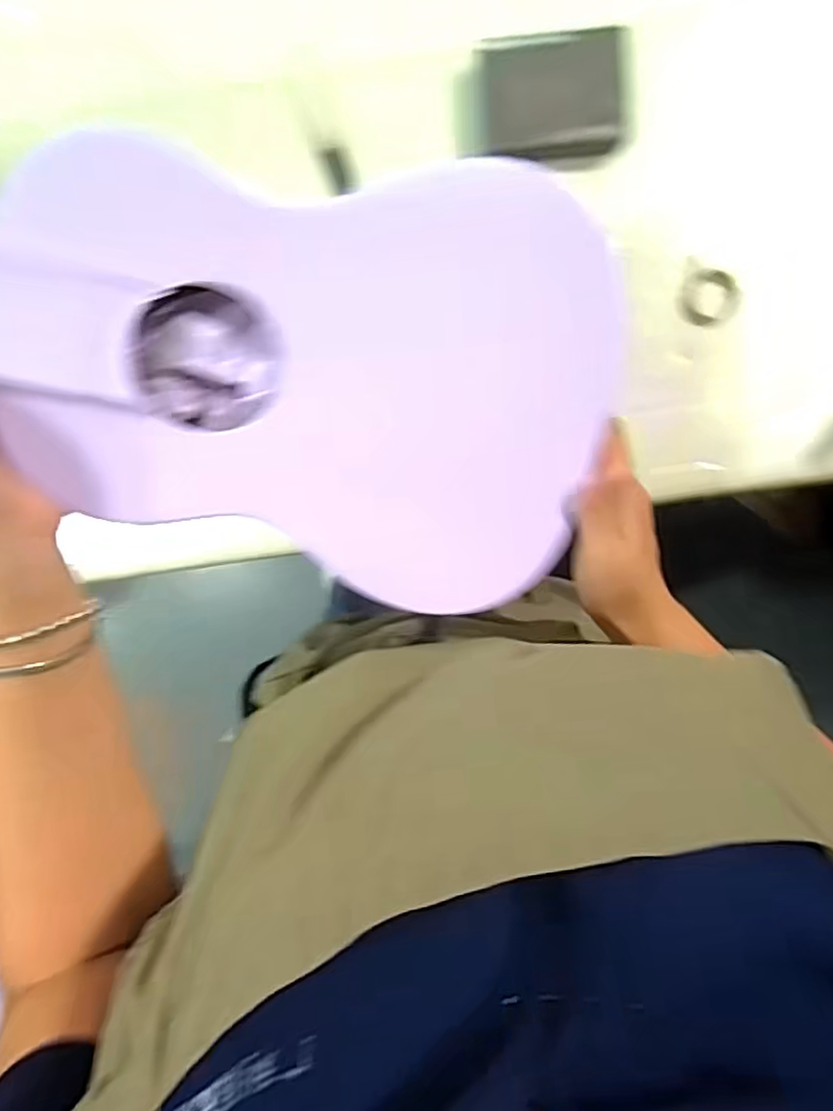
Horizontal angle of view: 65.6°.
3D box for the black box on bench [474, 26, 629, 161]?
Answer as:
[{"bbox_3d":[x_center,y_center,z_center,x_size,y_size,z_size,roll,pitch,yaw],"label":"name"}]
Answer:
[{"bbox_3d":[0.091,-0.306,0.430,0.096,0.021,0.069,-2,95,0],"label":"black box on bench"}]

